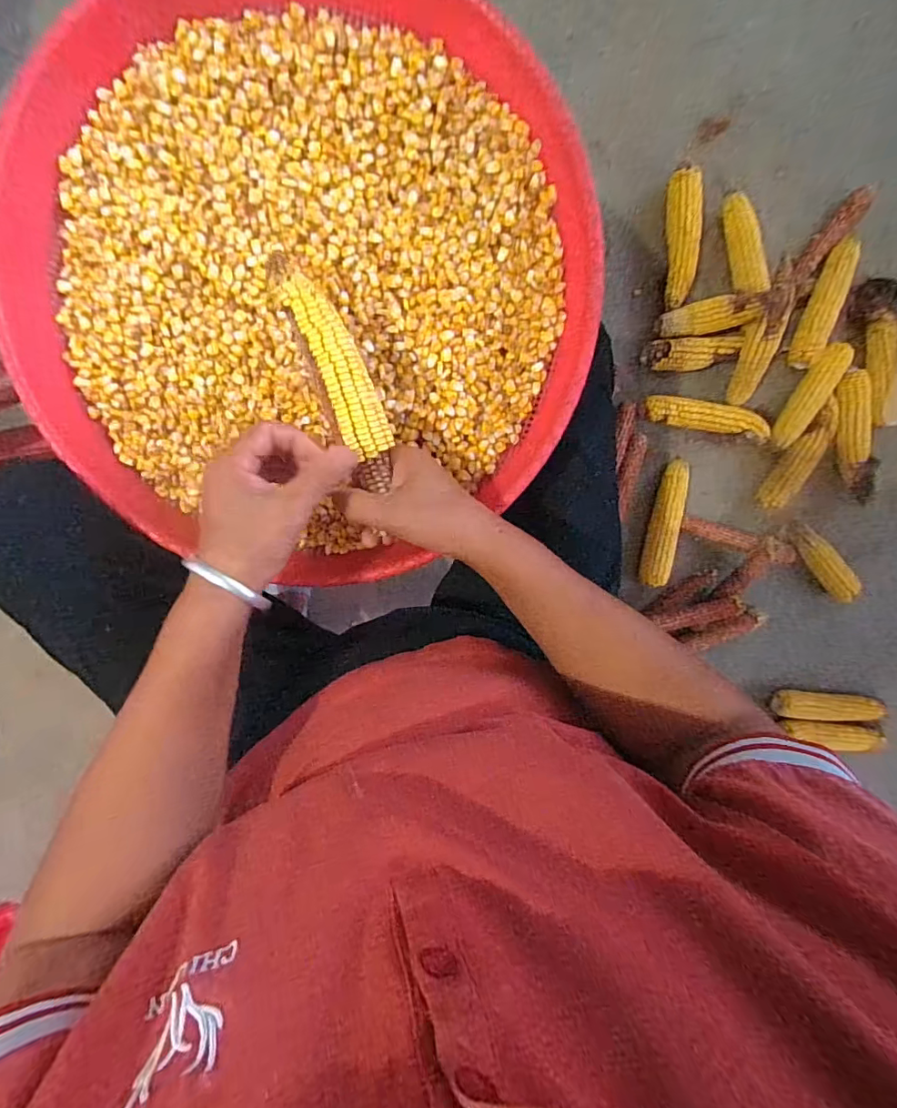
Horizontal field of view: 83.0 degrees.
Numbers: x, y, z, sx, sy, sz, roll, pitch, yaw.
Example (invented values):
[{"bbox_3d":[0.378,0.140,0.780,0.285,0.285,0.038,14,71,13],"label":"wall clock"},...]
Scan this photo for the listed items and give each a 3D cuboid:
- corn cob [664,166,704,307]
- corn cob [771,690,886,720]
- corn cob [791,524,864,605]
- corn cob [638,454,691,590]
[{"bbox_3d":[0.360,-0.482,0.771,0.048,0.039,0.189,-5,99,-3],"label":"corn cob"},{"bbox_3d":[0.688,0.274,0.919,0.184,0.055,0.055,3,99,2],"label":"corn cob"},{"bbox_3d":[0.651,0.014,0.869,0.038,0.038,0.176,-42,99,3],"label":"corn cob"},{"bbox_3d":[0.363,-0.052,0.851,0.045,0.043,0.207,8,98,-5],"label":"corn cob"}]

